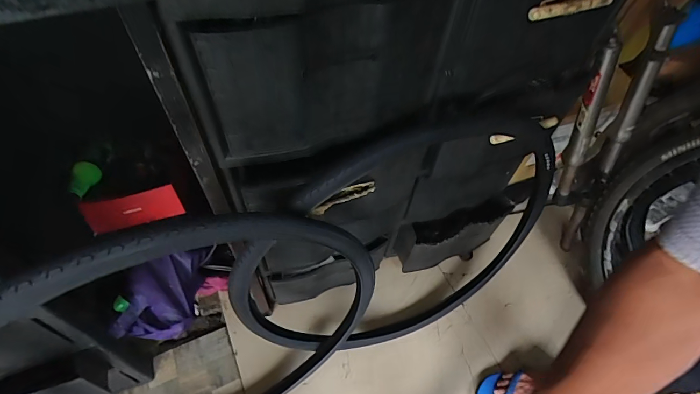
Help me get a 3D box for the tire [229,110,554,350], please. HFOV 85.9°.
[{"bbox_3d":[0.119,0.126,0.778,0.665,0.695,0.060,-28,50,-1],"label":"tire"}]

